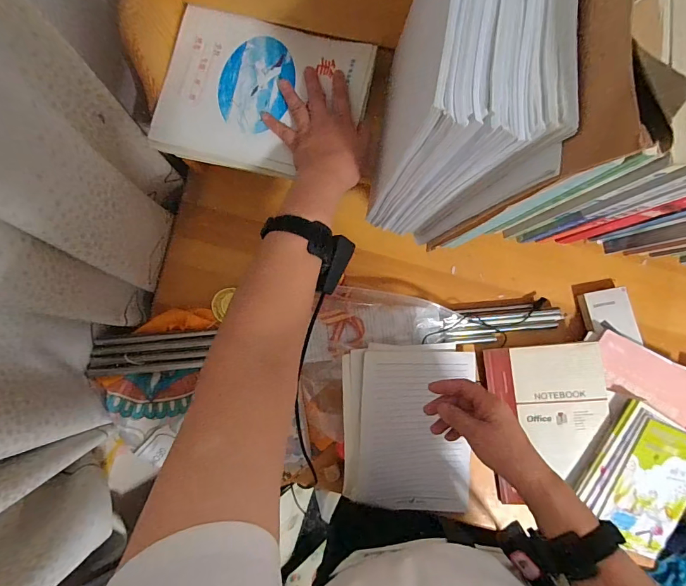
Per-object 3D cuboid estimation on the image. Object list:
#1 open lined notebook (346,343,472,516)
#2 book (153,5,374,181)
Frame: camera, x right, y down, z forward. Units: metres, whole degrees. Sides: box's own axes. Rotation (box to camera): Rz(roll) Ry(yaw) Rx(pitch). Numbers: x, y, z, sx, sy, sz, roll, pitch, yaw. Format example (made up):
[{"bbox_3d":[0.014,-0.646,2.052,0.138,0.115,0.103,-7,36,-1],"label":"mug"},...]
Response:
[{"bbox_3d":[0.103,0.213,0.597,0.206,0.015,0.259,2,91,-13],"label":"open lined notebook"},{"bbox_3d":[-0.101,-0.257,0.494,0.256,0.019,0.190,11,85,2],"label":"book"}]

